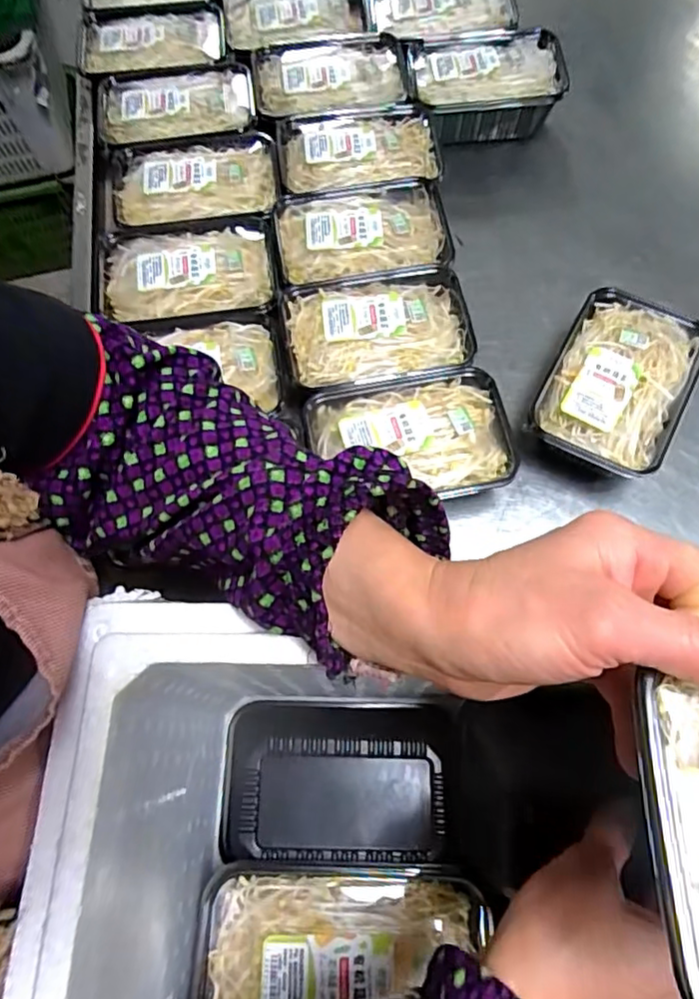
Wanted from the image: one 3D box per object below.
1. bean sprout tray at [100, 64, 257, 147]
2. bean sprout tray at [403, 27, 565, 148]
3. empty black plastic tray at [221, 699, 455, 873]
[{"bbox_3d":[-0.210,-0.471,0.709,0.188,0.033,0.121,-11,69,-2],"label":"bean sprout tray"},{"bbox_3d":[0.170,-0.512,0.745,0.187,0.063,0.133,-4,69,1],"label":"bean sprout tray"},{"bbox_3d":[-0.008,0.203,0.434,0.162,0.073,0.101,1,70,3],"label":"empty black plastic tray"}]

